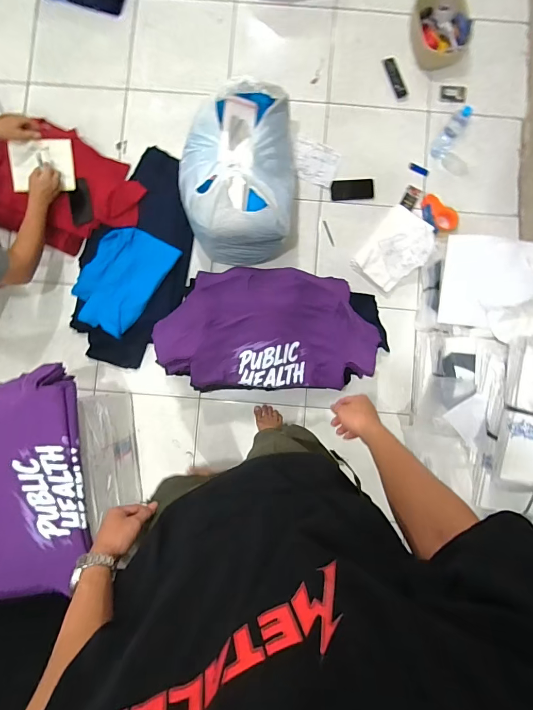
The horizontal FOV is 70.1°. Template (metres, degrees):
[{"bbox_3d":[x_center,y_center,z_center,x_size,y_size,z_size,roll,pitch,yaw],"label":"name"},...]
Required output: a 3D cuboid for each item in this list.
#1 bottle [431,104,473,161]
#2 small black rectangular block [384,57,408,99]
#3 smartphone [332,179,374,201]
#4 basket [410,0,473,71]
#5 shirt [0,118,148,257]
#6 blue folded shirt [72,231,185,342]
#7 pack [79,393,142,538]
[{"bbox_3d":[0.669,-0.803,1.371,0.072,0.210,0.071,37,89,1],"label":"bottle"},{"bbox_3d":[0.503,-1.077,1.478,0.040,0.022,0.155,-23,89,0],"label":"small black rectangular block"},{"bbox_3d":[0.334,-0.641,1.475,0.168,0.009,0.072,-6,99,-8],"label":"smartphone"},{"bbox_3d":[0.642,-1.222,1.417,0.183,0.105,0.249,-14,89,0],"label":"basket"},{"bbox_3d":[-0.797,-0.622,1.402,0.669,0.116,0.410,21,92,-5],"label":"shirt"},{"bbox_3d":[-0.532,-0.281,1.377,0.273,0.060,0.392,33,87,2],"label":"blue folded shirt"},{"bbox_3d":[-0.490,0.312,1.234,0.027,0.410,0.371,-12,87,-1],"label":"pack"}]

